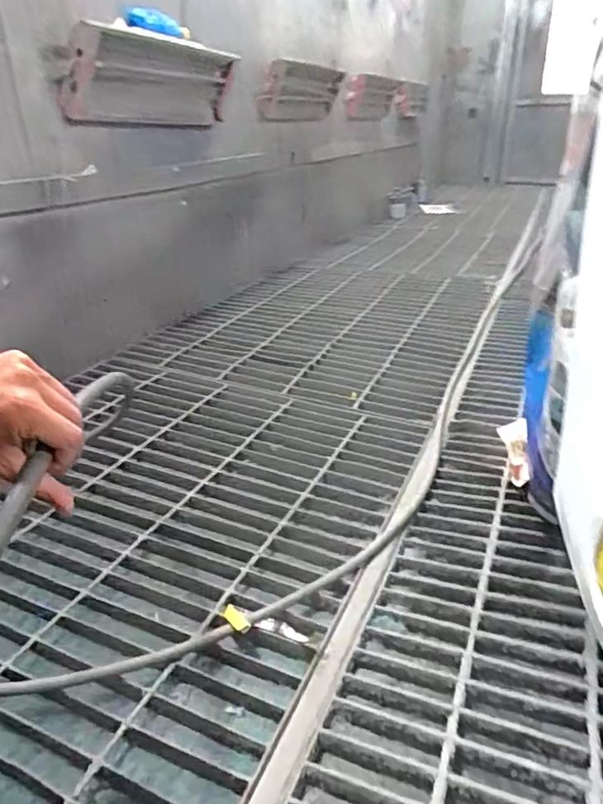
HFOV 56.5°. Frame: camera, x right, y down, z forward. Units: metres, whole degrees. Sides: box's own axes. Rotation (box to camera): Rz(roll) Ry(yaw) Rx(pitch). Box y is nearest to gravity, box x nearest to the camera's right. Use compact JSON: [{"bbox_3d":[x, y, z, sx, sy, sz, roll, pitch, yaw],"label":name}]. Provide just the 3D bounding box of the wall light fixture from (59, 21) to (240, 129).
[{"bbox_3d":[-0.359,-0.824,1.454,0.165,0.190,0.685,5,27,17],"label":"wall light fixture"}]

